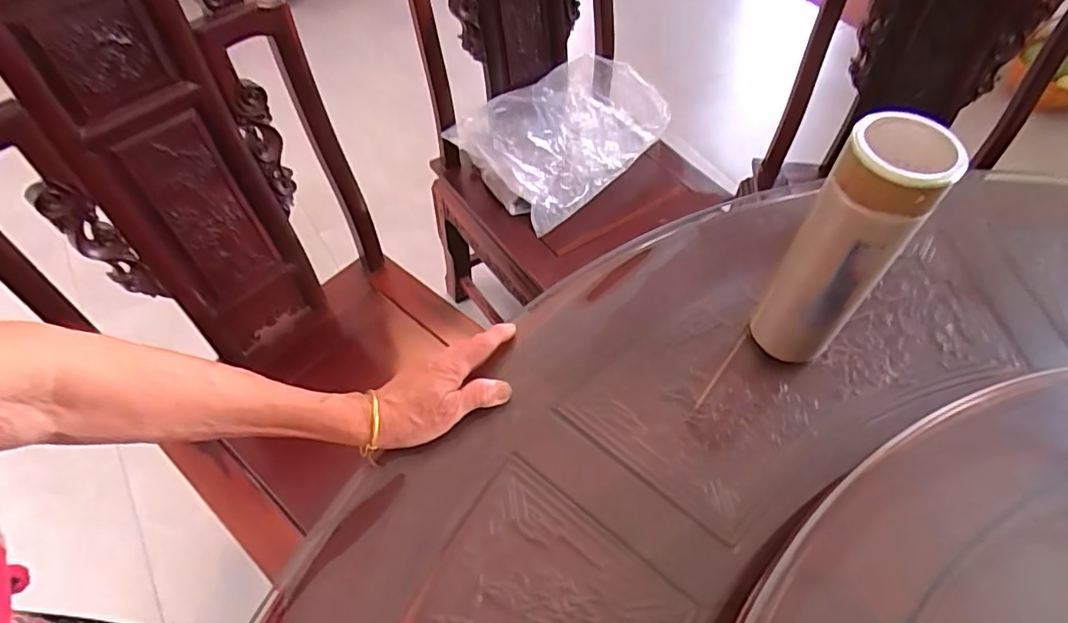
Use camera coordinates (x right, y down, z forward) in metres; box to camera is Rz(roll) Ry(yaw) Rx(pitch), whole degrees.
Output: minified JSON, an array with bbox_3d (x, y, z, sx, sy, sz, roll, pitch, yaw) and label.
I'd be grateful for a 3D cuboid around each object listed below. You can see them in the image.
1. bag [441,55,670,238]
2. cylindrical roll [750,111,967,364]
[{"bbox_3d":[0.075,-0.353,1.137,0.421,0.102,0.251,-38,65,-26],"label":"bag"},{"bbox_3d":[0.237,-0.039,0.464,0.066,0.233,0.053,28,58,16],"label":"cylindrical roll"}]

